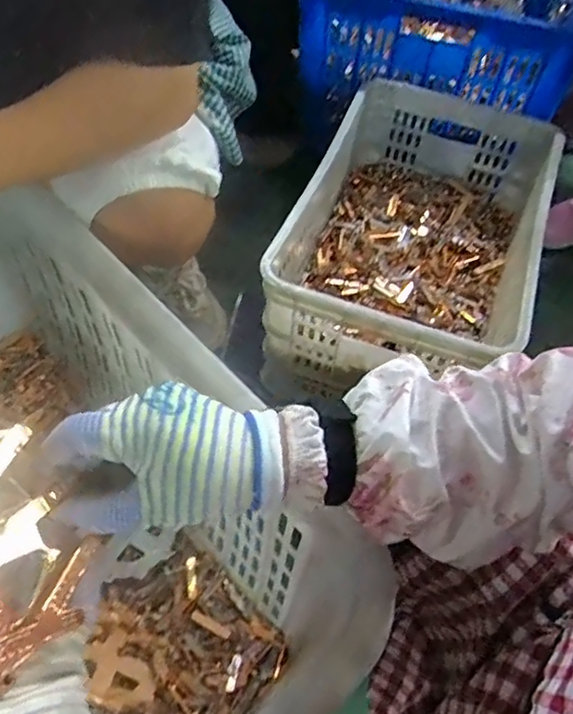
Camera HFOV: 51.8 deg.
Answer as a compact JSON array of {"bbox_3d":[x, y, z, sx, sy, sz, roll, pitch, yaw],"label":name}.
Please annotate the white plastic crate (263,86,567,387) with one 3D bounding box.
[{"bbox_3d":[0.206,-0.188,0.962,0.383,0.213,0.489,21,56,11],"label":"white plastic crate"}]

